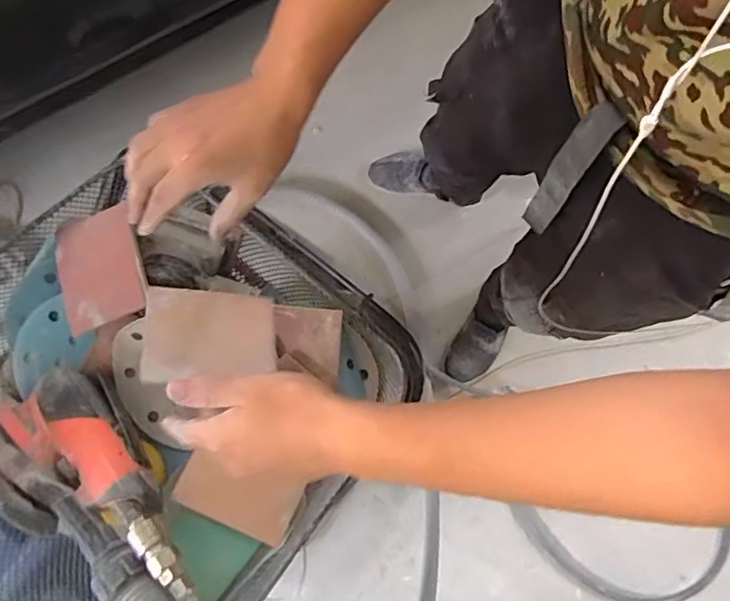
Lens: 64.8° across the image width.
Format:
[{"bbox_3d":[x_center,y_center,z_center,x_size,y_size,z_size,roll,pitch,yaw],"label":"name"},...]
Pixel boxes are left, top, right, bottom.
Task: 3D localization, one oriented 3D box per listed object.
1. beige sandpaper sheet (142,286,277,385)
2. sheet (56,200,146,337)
[{"bbox_3d":[-0.124,0.029,0.468,0.102,0.004,0.072,3,81,-20],"label":"beige sandpaper sheet"},{"bbox_3d":[-0.234,-0.027,0.502,0.093,0.013,0.100,-15,83,21],"label":"sheet"}]

